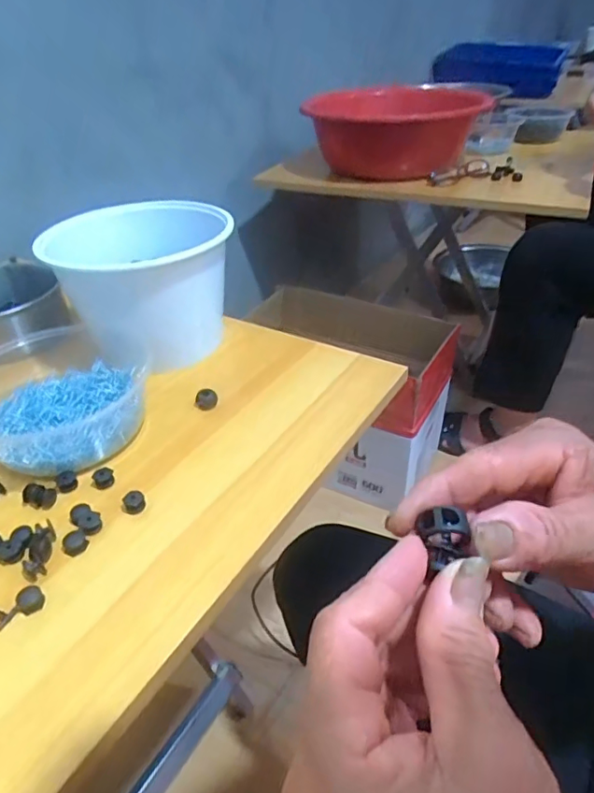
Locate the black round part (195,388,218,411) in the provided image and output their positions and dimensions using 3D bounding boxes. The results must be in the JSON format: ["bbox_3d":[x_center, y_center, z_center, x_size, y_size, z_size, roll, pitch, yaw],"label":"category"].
[{"bbox_3d":[-0.077,0.000,0.439,0.018,0.016,0.018,-2,38,1],"label":"black round part"}]

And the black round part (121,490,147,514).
[{"bbox_3d":[-0.109,0.070,0.347,0.015,0.013,0.011,-15,40,-15],"label":"black round part"}]

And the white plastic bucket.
[{"bbox_3d":[-0.141,-0.099,0.498,0.124,0.130,0.157,22,45,28],"label":"white plastic bucket"}]

